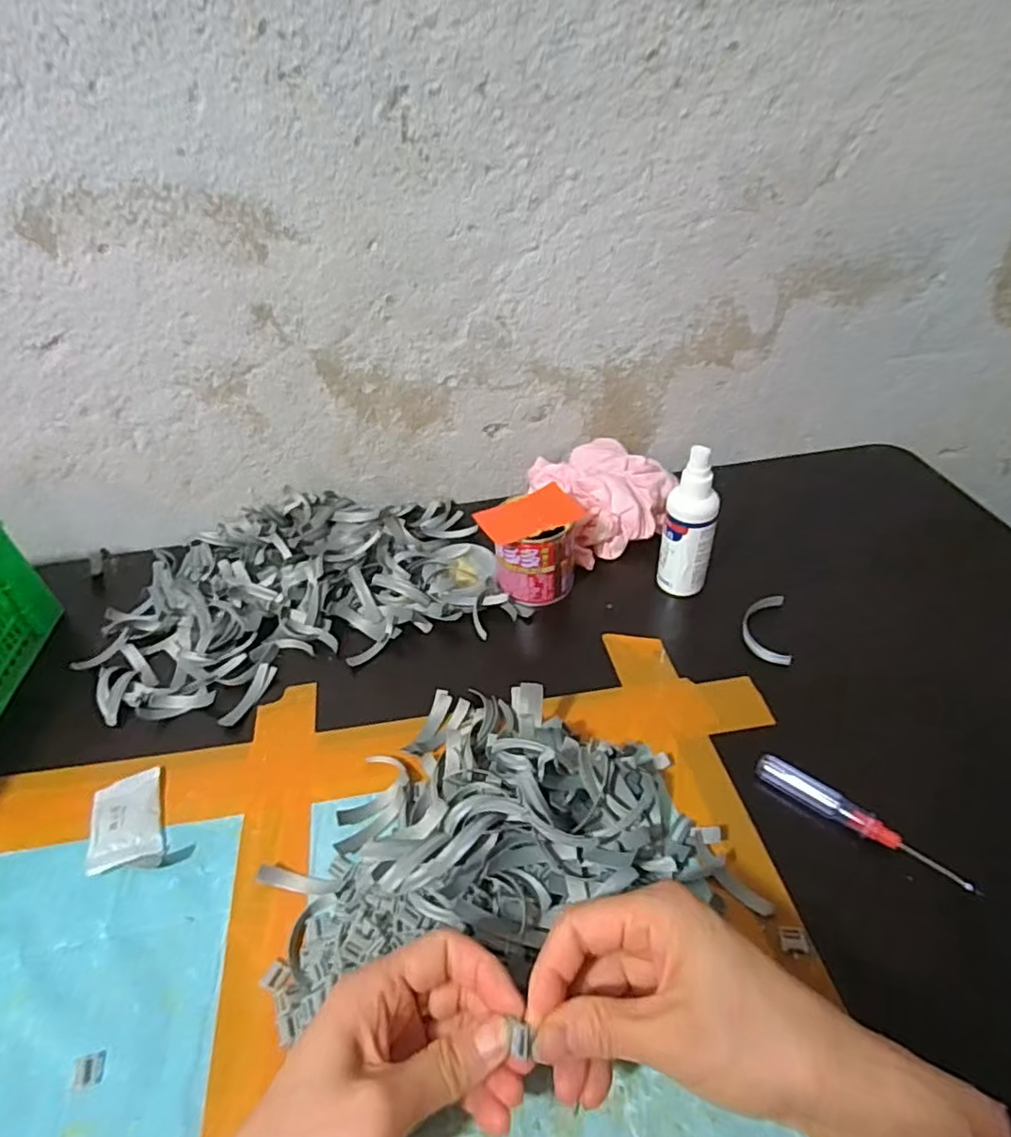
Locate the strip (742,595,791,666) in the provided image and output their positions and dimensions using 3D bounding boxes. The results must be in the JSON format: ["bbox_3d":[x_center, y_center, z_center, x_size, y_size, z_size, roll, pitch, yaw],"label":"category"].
[{"bbox_3d":[0.203,0.045,0.492,0.032,0.016,0.070,6,41,12],"label":"strip"}]

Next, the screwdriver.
[{"bbox_3d":[0.206,0.150,0.372,0.119,0.013,0.014,31,51,34],"label":"screwdriver"}]

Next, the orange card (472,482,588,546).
[{"bbox_3d":[0.021,-0.043,0.507,0.080,0.005,0.047,-23,49,-23],"label":"orange card"}]

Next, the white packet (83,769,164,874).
[{"bbox_3d":[-0.236,0.158,0.393,0.039,0.011,0.069,-19,43,-17],"label":"white packet"}]

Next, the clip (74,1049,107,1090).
[{"bbox_3d":[-0.198,0.239,0.301,0.013,0.004,0.014,-13,41,-10],"label":"clip"}]

